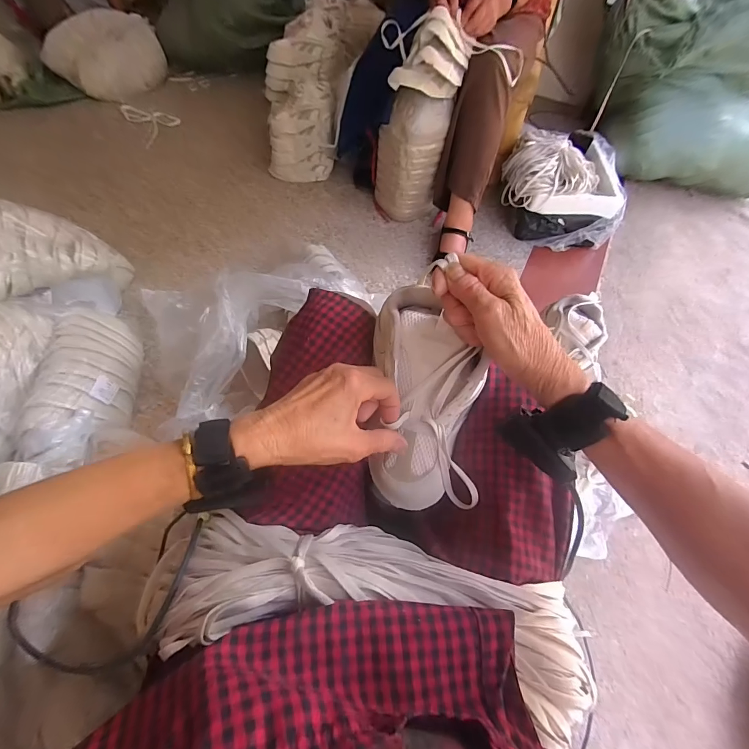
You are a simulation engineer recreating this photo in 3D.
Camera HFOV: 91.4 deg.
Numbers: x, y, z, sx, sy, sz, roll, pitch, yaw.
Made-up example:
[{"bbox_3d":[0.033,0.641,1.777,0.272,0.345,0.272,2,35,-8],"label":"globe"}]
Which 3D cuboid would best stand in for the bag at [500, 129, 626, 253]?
[{"bbox_3d":[0.575,-0.596,1.155,0.334,0.221,0.339,10,60,2],"label":"bag"}]

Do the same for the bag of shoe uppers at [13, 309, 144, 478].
[{"bbox_3d":[-0.581,0.019,0.742,0.116,0.129,0.357,-5,60,-7],"label":"bag of shoe uppers"}]

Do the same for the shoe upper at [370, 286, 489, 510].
[{"bbox_3d":[0.050,0.022,0.358,0.098,0.067,0.211,-1,88,-5],"label":"shoe upper"}]

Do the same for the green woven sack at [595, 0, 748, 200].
[{"bbox_3d":[1.067,-0.974,1.193,0.785,0.512,0.423,2,60,-3],"label":"green woven sack"}]

